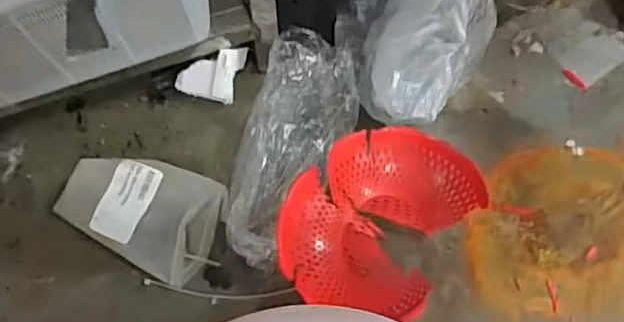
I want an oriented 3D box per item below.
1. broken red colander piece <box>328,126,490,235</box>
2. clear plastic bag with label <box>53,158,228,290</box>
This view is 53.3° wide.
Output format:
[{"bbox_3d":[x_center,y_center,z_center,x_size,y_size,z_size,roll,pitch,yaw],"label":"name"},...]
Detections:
[{"bbox_3d":[0.100,0.020,0.665,0.164,0.054,0.087,14,62,9],"label":"broken red colander piece"},{"bbox_3d":[-0.180,0.049,0.662,0.174,0.046,0.108,25,64,14],"label":"clear plastic bag with label"}]

